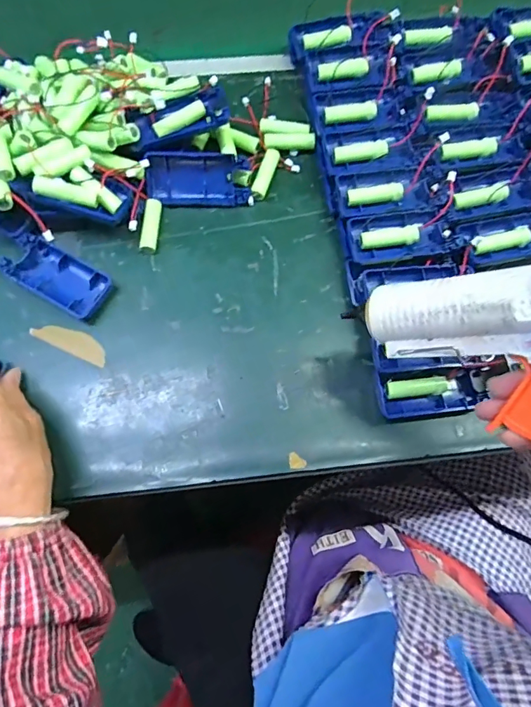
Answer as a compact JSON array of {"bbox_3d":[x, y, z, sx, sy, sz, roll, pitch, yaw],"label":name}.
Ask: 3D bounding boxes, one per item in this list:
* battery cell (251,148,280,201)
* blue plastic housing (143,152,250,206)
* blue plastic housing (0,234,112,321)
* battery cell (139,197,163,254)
[{"bbox_3d":[0.000,-0.172,0.437,0.014,0.013,0.055,19,73,4],"label":"battery cell"},{"bbox_3d":[-0.063,-0.161,0.420,0.093,0.024,0.046,1,105,2],"label":"blue plastic housing"},{"bbox_3d":[-0.182,-0.067,0.398,0.090,0.017,0.046,30,75,8],"label":"blue plastic housing"},{"bbox_3d":[-0.104,-0.118,0.416,0.015,0.014,0.051,3,77,0],"label":"battery cell"}]

